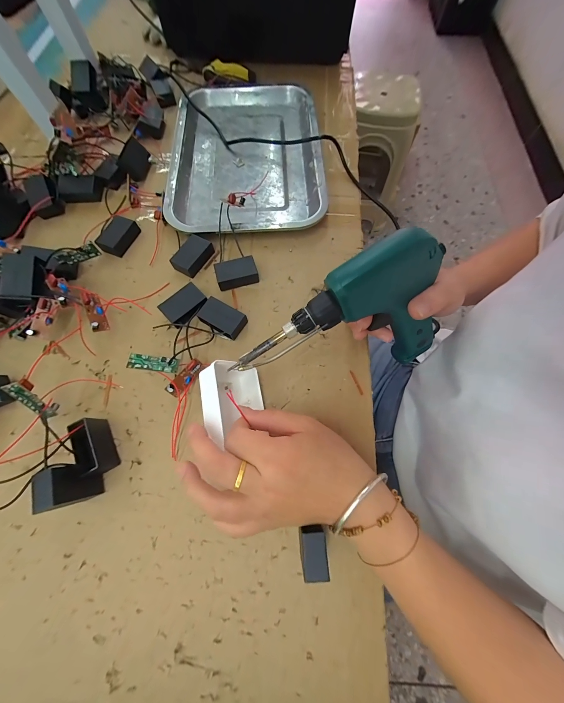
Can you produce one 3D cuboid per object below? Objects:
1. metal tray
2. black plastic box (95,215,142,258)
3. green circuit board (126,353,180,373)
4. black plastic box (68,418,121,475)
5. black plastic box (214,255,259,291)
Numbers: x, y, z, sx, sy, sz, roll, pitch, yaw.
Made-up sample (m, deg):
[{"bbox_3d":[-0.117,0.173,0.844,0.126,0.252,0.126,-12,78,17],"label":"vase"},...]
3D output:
[{"bbox_3d":[-0.052,-0.288,0.361,0.206,0.029,0.296,-4,70,-1],"label":"metal tray"},{"bbox_3d":[-0.207,-0.146,0.317,0.031,0.021,0.047,21,72,7],"label":"black plastic box"},{"bbox_3d":[-0.121,0.011,0.238,0.043,0.004,0.015,9,70,-11],"label":"green circuit board"},{"bbox_3d":[-0.171,0.086,0.231,0.019,0.032,0.048,-30,73,-10],"label":"black plastic box"},{"bbox_3d":[-0.055,-0.094,0.302,0.046,0.018,0.032,-18,71,-6],"label":"black plastic box"}]

